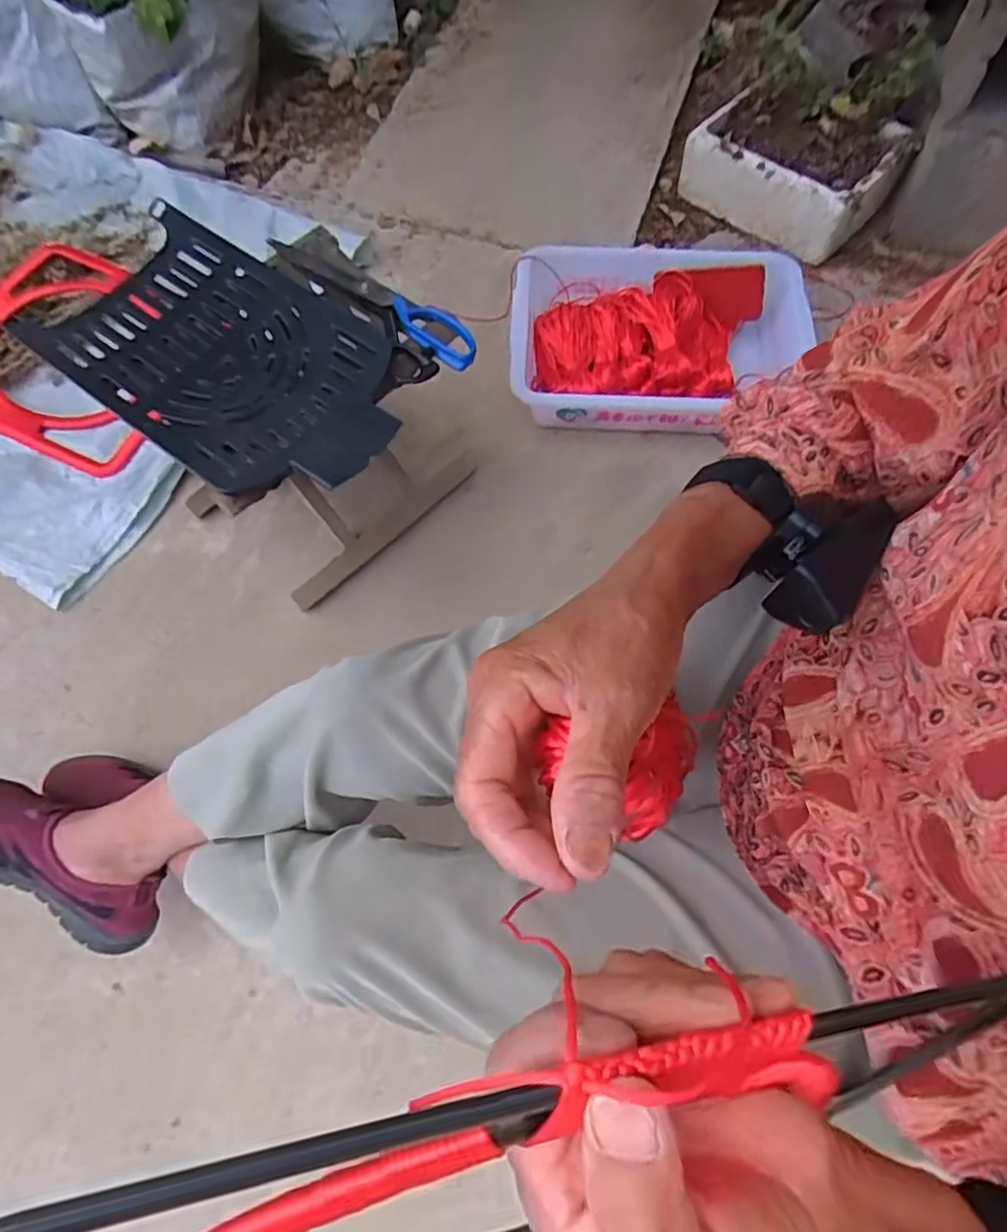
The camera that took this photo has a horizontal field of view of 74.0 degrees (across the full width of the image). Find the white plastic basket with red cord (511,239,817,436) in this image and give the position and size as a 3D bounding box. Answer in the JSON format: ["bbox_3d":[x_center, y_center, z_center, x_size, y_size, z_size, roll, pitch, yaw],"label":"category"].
[{"bbox_3d":[0.226,-0.401,0.978,0.428,0.105,0.291,4,69,2],"label":"white plastic basket with red cord"}]

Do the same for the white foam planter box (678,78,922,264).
[{"bbox_3d":[0.471,-0.734,1.104,0.314,0.103,0.201,32,72,12],"label":"white foam planter box"}]

